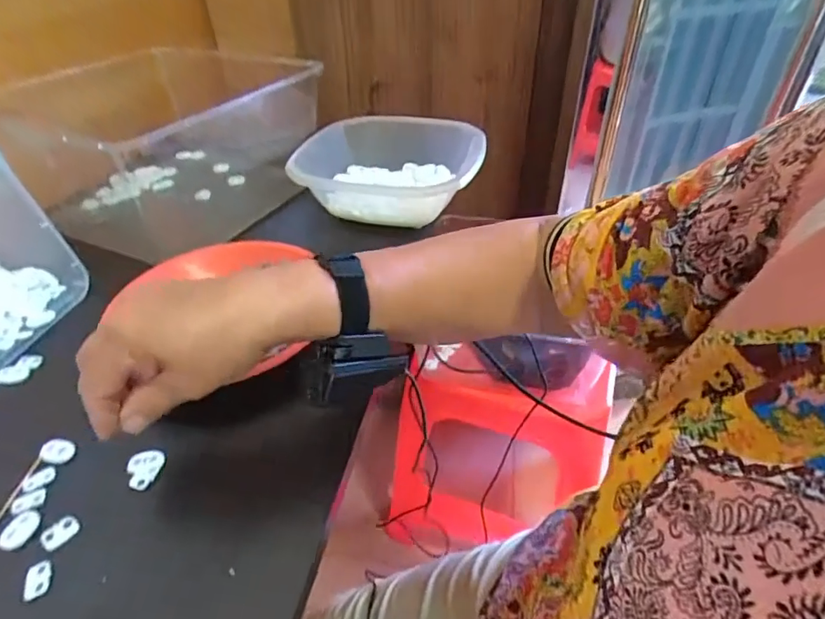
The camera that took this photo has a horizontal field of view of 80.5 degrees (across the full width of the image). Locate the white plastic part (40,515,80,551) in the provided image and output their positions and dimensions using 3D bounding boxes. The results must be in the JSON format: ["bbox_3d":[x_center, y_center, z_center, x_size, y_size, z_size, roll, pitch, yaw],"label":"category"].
[{"bbox_3d":[-0.214,0.135,0.296,0.013,0.006,0.020,29,48,33],"label":"white plastic part"}]

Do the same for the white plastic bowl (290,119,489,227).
[{"bbox_3d":[-0.019,-0.163,0.587,0.199,0.072,0.204,8,40,12],"label":"white plastic bowl"}]

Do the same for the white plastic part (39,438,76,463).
[{"bbox_3d":[-0.243,0.097,0.334,0.023,0.004,0.016,10,73,6],"label":"white plastic part"}]

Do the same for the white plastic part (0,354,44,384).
[{"bbox_3d":[-0.322,0.049,0.400,0.019,0.007,0.032,14,41,18],"label":"white plastic part"}]

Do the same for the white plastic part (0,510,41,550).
[{"bbox_3d":[-0.238,0.132,0.294,0.016,0.007,0.022,6,39,9],"label":"white plastic part"}]

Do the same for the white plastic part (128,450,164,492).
[{"bbox_3d":[-0.180,0.106,0.325,0.021,0.004,0.026,17,56,7],"label":"white plastic part"}]

